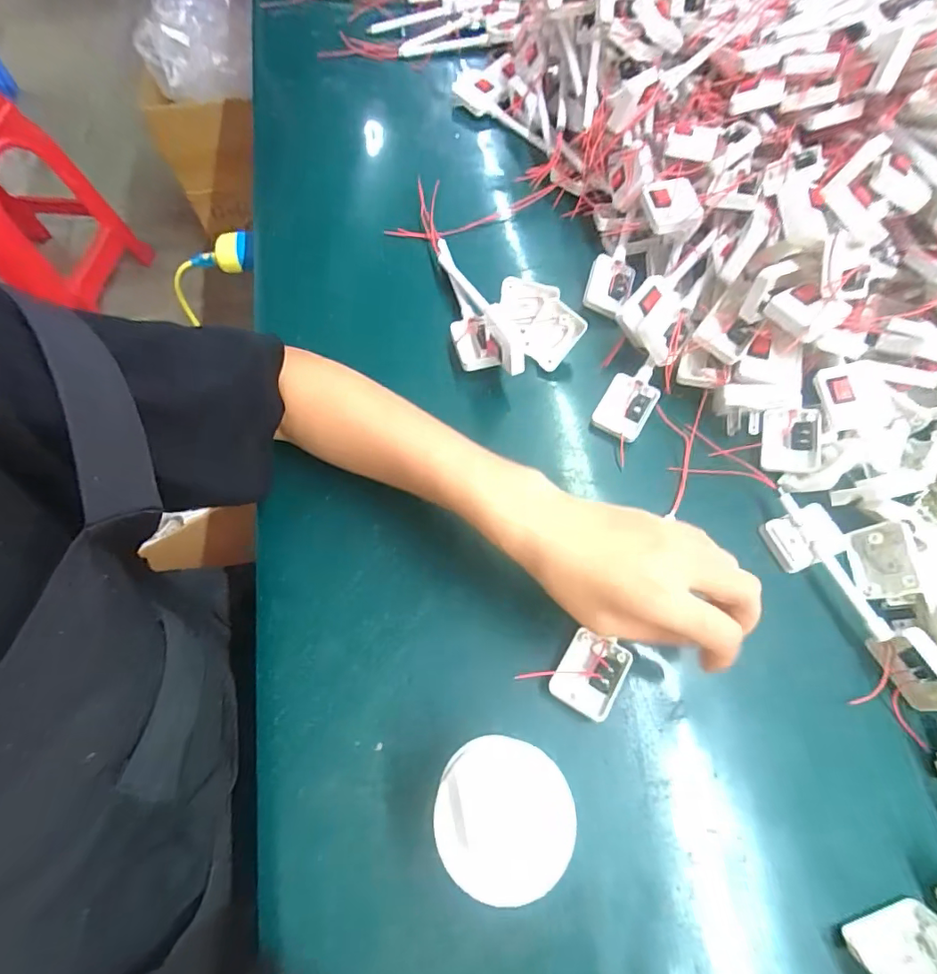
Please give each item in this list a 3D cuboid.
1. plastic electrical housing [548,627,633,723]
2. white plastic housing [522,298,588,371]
[{"bbox_3d":[0.076,0.118,0.319,0.038,0.019,0.047,28,69,12],"label":"plastic electrical housing"},{"bbox_3d":[0.067,-0.123,0.410,0.039,0.008,0.047,40,111,2],"label":"white plastic housing"}]

